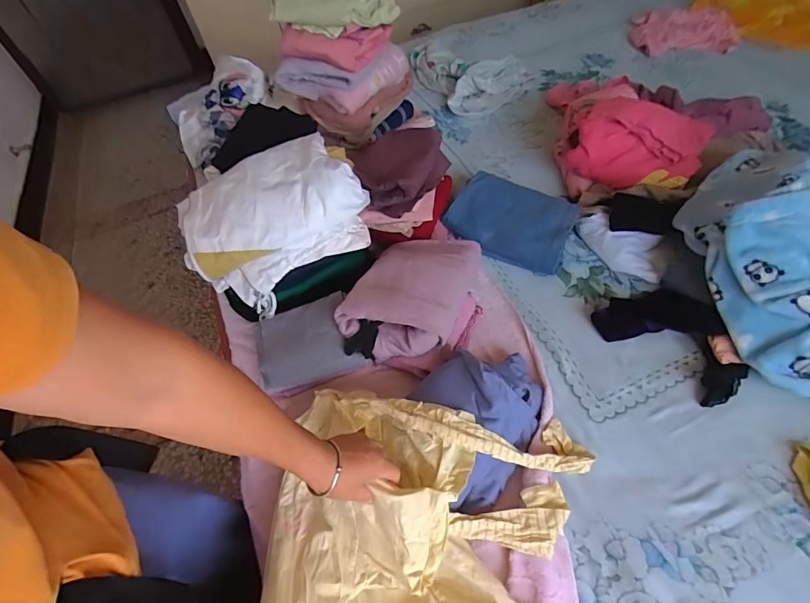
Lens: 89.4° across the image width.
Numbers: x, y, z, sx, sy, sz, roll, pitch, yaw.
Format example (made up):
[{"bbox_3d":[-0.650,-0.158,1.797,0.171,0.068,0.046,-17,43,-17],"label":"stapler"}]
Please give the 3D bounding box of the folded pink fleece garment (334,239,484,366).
[{"bbox_3d":[0.016,-0.026,0.747,0.196,0.072,0.267,18,59,17],"label":"folded pink fleece garment"}]

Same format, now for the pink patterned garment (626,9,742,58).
[{"bbox_3d":[0.961,-0.948,1.444,0.346,0.098,0.263,-3,55,3],"label":"pink patterned garment"}]

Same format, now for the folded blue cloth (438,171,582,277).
[{"bbox_3d":[0.232,-0.184,0.909,0.259,0.035,0.197,20,78,10],"label":"folded blue cloth"}]

